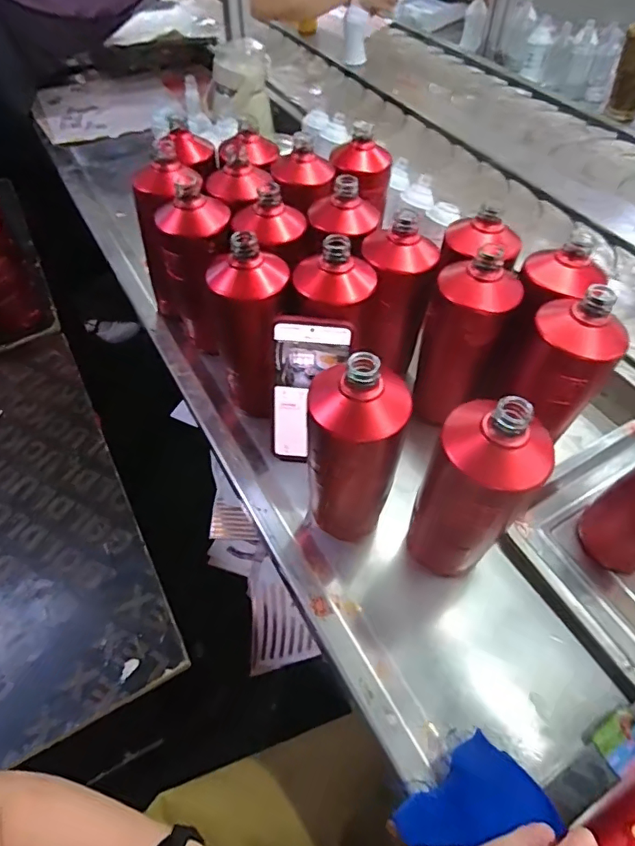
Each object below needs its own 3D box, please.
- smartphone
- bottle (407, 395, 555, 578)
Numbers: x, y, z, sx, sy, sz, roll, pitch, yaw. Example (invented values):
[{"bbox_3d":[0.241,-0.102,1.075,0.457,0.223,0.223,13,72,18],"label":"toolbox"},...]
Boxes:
[{"bbox_3d":[-0.009,-0.026,0.517,0.070,0.164,0.007,6,35,1],"label":"smartphone"},{"bbox_3d":[0.128,0.063,0.422,0.081,0.213,0.068,27,59,19],"label":"bottle"}]

